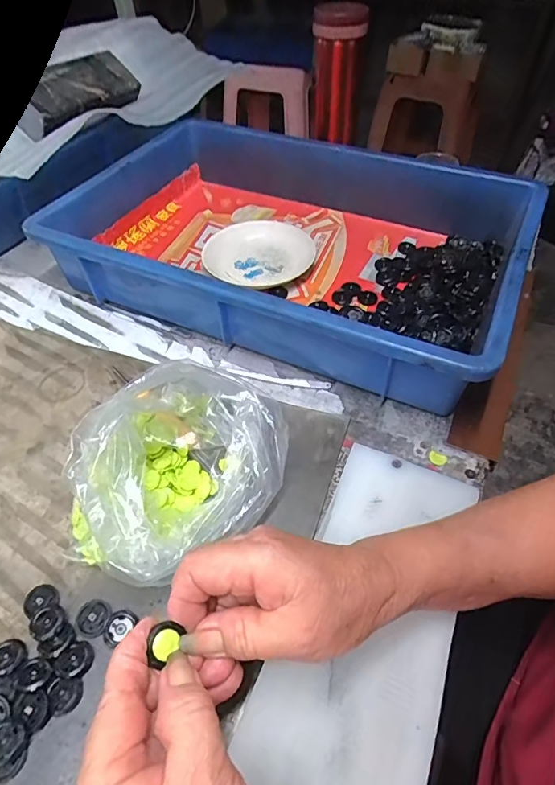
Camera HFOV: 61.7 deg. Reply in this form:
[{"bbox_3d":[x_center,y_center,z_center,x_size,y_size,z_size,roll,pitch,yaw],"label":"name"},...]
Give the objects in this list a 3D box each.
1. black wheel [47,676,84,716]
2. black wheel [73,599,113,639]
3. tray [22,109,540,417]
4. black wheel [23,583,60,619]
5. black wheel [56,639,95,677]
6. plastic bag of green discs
[{"bbox_3d":[-0.116,0.166,0.255,0.017,0.005,0.017,0,51,0],"label":"black wheel"},{"bbox_3d":[-0.112,0.137,0.282,0.021,0.005,0.021,0,51,0],"label":"black wheel"},{"bbox_3d":[0.012,-0.172,0.491,0.451,0.081,0.317,21,54,17],"label":"tray"},{"bbox_3d":[-0.146,0.128,0.287,0.019,0.008,0.018,0,51,0],"label":"black wheel"},{"bbox_3d":[-0.115,0.153,0.266,0.018,0.005,0.019,9,52,8],"label":"black wheel"},{"bbox_3d":[-0.058,0.049,0.300,0.110,0.084,0.145,15,53,12],"label":"plastic bag of green discs"}]

